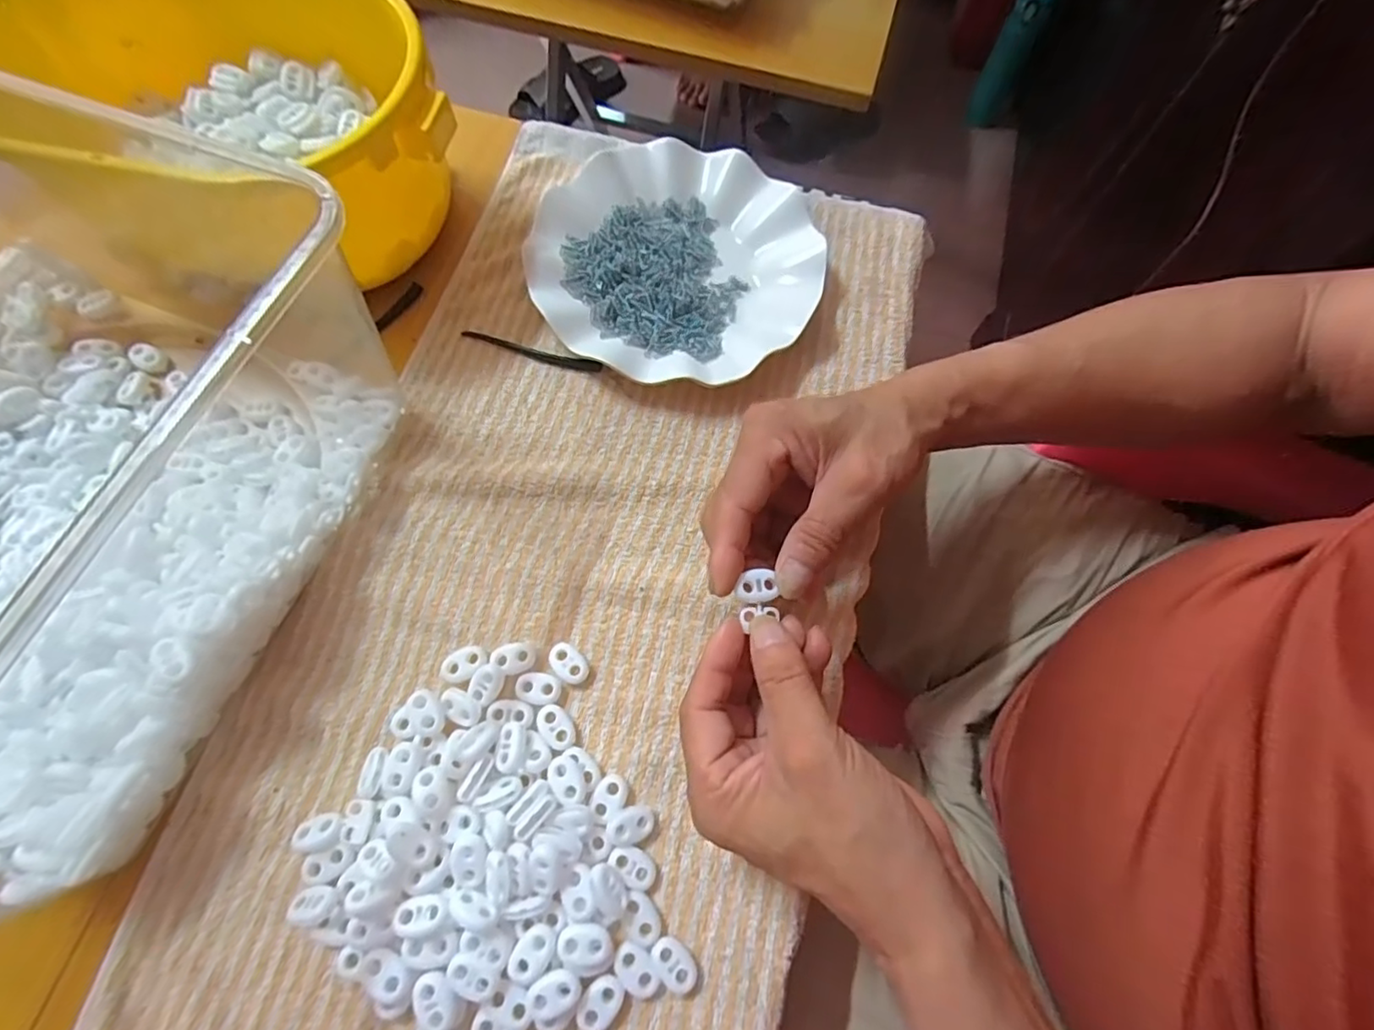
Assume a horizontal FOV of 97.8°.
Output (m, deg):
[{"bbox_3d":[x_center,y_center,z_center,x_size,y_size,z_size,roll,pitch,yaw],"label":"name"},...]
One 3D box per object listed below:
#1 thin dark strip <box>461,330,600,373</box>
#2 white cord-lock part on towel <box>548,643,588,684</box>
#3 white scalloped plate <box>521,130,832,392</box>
[{"bbox_3d":[-0.096,-0.100,0.370,0.089,0.007,0.007,15,69,4],"label":"thin dark strip"},{"bbox_3d":[-0.060,0.076,0.304,0.022,0.006,0.014,40,73,12],"label":"white cord-lock part on towel"},{"bbox_3d":[-0.006,-0.162,0.386,0.176,0.027,0.183,1,69,-2],"label":"white scalloped plate"}]

